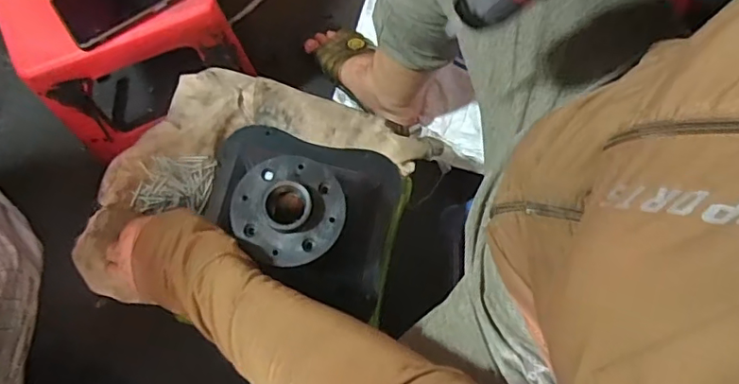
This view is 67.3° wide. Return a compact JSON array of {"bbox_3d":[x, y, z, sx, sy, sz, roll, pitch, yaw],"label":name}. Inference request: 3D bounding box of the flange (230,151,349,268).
[{"bbox_3d":[-0.070,0.011,0.478,0.098,0.019,0.090,0,74,-2],"label":"flange"}]

